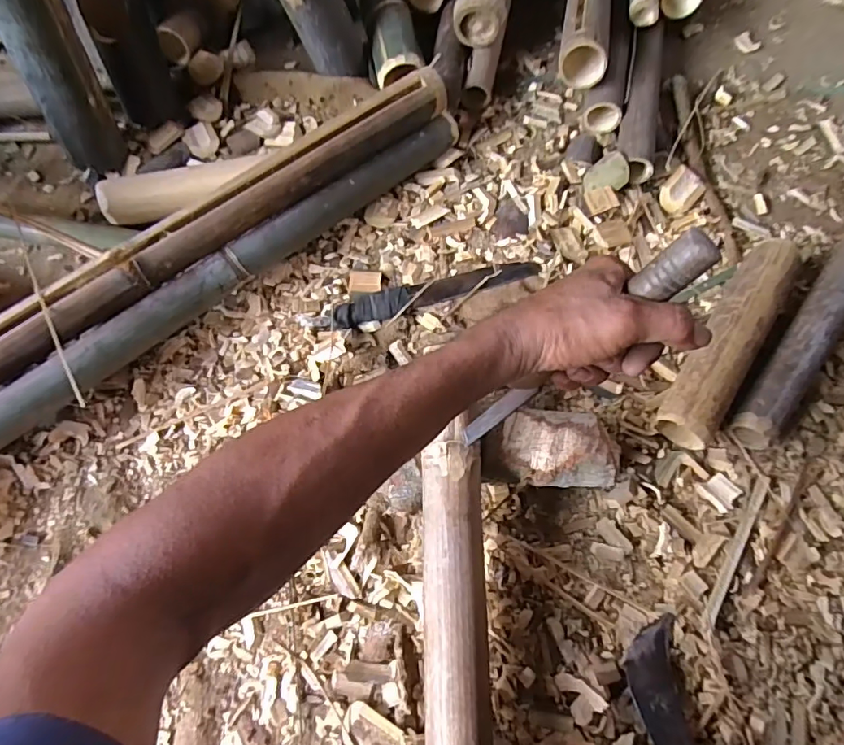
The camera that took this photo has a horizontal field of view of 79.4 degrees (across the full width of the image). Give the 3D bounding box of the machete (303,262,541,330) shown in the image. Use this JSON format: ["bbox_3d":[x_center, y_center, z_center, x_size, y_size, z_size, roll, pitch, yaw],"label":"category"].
[{"bbox_3d":[0.005,-0.091,0.598,0.270,0.021,0.037,-13,71,-3],"label":"machete"}]

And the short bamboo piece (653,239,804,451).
[{"bbox_3d":[0.337,-0.033,0.554,0.067,0.059,0.250,31,74,11],"label":"short bamboo piece"}]

